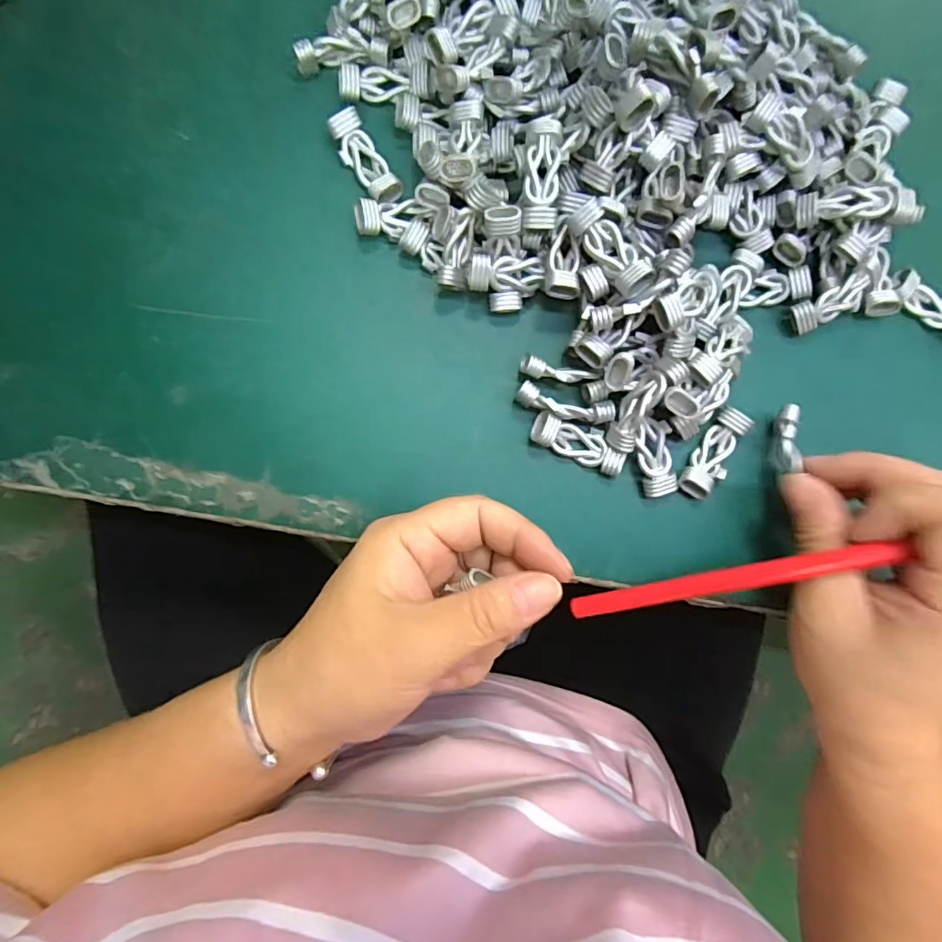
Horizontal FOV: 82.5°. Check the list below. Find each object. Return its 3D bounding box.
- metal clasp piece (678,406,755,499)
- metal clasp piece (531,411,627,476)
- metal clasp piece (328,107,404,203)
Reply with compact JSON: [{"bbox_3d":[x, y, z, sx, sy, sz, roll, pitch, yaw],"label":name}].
[{"bbox_3d":[0.115,-0.007,0.252,0.018,0.012,0.045,33,86,-1],"label":"metal clasp piece"},{"bbox_3d":[0.050,-0.012,0.248,0.045,0.013,0.015,25,86,-1],"label":"metal clasp piece"},{"bbox_3d":[-0.049,-0.145,0.250,0.016,0.011,0.042,-35,89,-4],"label":"metal clasp piece"}]

